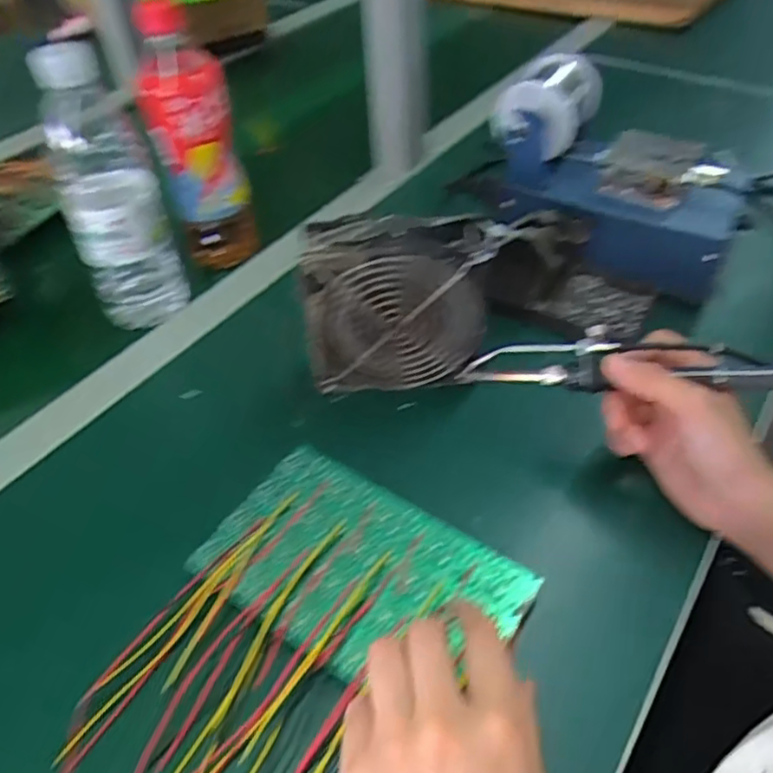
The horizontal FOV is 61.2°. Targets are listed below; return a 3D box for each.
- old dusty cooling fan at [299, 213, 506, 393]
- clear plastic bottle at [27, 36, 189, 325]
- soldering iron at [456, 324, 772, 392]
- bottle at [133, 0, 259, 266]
[{"bbox_3d":[0.011,-0.055,0.449,0.127,0.116,0.044,-2,45,2],"label":"old dusty cooling fan"},{"bbox_3d":[-0.213,-0.144,0.507,0.068,0.209,0.058,-18,47,-14],"label":"clear plastic bottle"},{"bbox_3d":[0.149,-0.013,0.396,0.213,0.035,0.025,4,45,21],"label":"soldering iron"},{"bbox_3d":[-0.159,-0.202,0.548,0.066,0.204,0.056,-10,46,-6],"label":"bottle"}]

